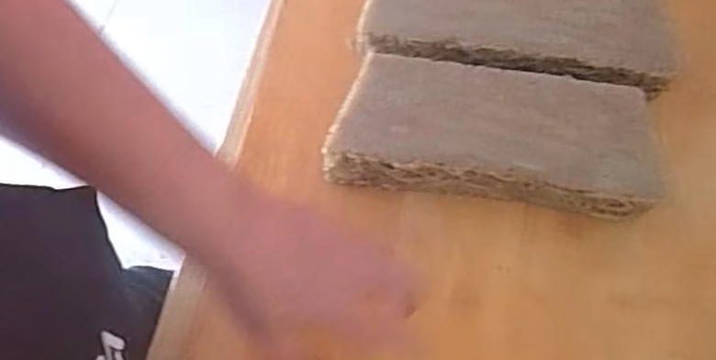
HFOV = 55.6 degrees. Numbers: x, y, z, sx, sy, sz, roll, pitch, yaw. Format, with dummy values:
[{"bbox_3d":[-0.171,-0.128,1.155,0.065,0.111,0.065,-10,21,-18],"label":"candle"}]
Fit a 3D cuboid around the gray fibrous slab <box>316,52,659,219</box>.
[{"bbox_3d":[0.092,-0.026,0.481,0.217,0.060,0.094,9,72,2],"label":"gray fibrous slab"}]

